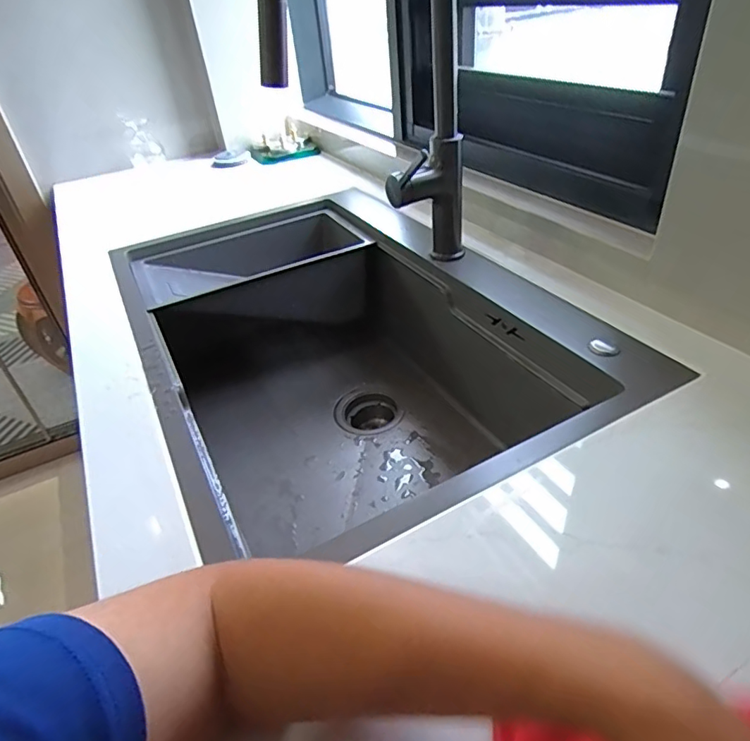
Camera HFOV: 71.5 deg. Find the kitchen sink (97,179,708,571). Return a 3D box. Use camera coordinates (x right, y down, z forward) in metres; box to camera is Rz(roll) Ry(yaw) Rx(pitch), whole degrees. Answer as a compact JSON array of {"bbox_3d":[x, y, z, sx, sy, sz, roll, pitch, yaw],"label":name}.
[{"bbox_3d":[-0.061,-0.003,0.763,0.460,0.243,0.747,-22,39,-19],"label":"kitchen sink"}]

